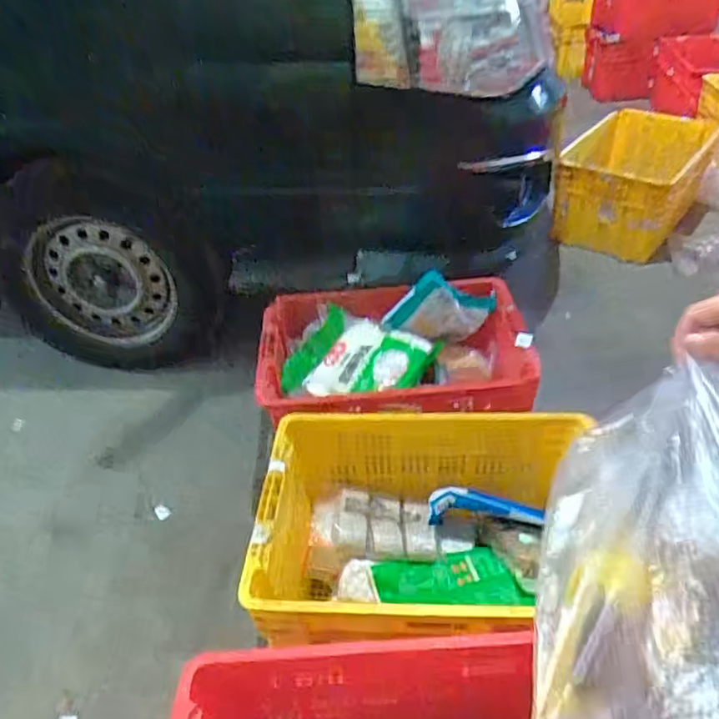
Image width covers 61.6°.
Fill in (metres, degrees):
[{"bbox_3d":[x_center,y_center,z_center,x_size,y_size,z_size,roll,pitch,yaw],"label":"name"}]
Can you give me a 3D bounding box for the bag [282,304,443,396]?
[{"bbox_3d":[0.006,-0.006,1.447,0.318,0.079,0.244,14,43,20],"label":"bag"}]

